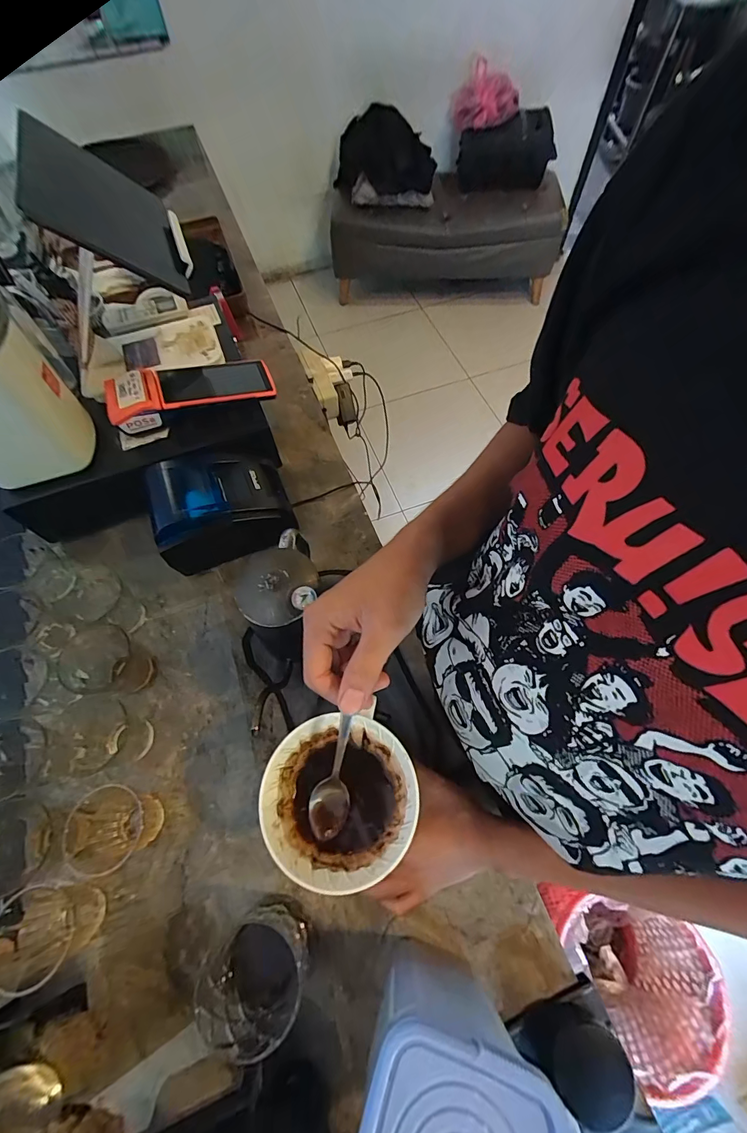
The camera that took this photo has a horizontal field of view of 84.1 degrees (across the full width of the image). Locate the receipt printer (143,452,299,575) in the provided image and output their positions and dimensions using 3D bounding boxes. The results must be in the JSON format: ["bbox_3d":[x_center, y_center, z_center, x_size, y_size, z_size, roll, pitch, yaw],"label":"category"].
[{"bbox_3d":[-0.211,-0.083,0.575,0.174,0.102,0.125,-21,64,-9],"label":"receipt printer"}]

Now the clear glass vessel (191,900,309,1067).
[{"bbox_3d":[-0.096,0.353,0.366,0.086,0.086,0.078,-36,68,-15],"label":"clear glass vessel"}]

